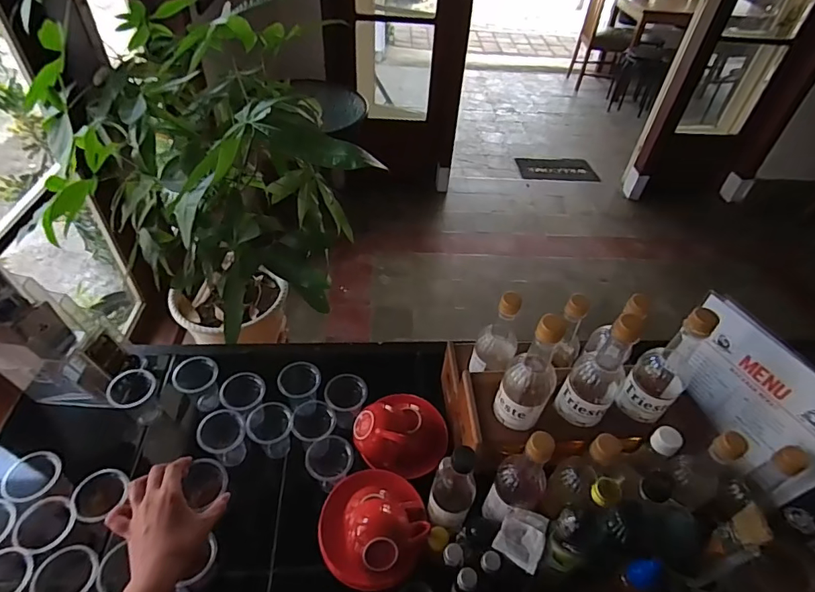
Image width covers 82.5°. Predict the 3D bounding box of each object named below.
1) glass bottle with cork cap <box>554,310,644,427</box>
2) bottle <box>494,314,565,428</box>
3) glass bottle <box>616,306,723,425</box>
[{"bbox_3d":[0.263,0.096,0.622,0.064,0.198,0.070,36,53,27],"label":"glass bottle with cork cap"},{"bbox_3d":[0.164,0.101,0.609,0.062,0.203,0.058,24,48,17],"label":"bottle"},{"bbox_3d":[0.357,0.091,0.631,0.067,0.192,0.071,35,52,26],"label":"glass bottle"}]

